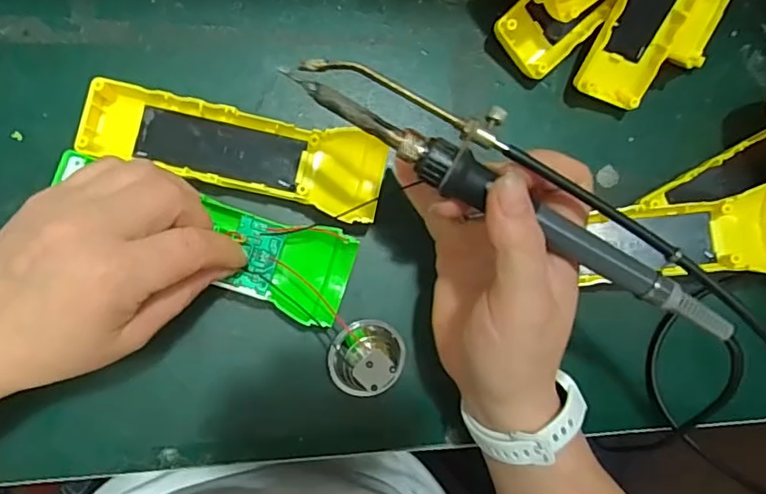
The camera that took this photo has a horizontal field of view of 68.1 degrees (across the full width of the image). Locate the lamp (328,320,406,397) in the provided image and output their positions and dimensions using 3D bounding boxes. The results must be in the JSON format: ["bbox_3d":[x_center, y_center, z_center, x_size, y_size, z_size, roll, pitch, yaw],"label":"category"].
[{"bbox_3d":[-0.008,0.060,0.312,0.043,0.038,0.036,3,86,-6],"label":"lamp"}]

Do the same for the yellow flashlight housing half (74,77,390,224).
[{"bbox_3d":[-0.081,-0.053,0.316,0.162,0.020,0.047,11,85,-5],"label":"yellow flashlight housing half"}]

